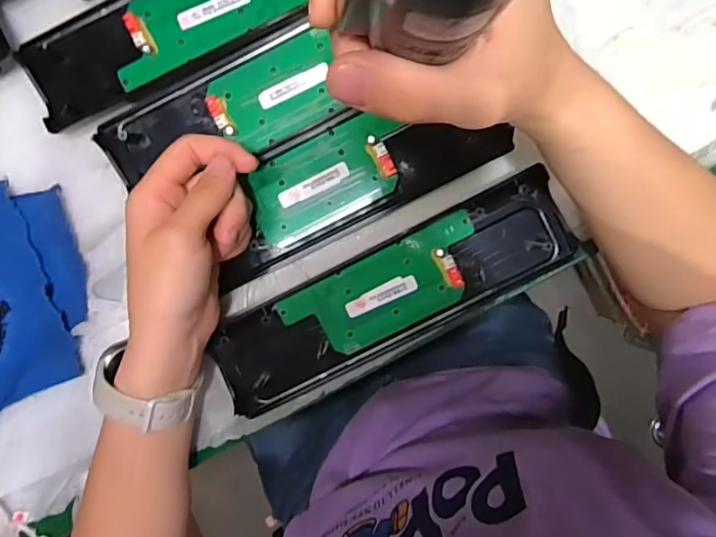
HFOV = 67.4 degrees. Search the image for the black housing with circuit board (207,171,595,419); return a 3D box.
[{"bbox_3d":[0.023,0.021,0.355,0.245,0.016,0.070,-25,92,4],"label":"black housing with circuit board"}]

